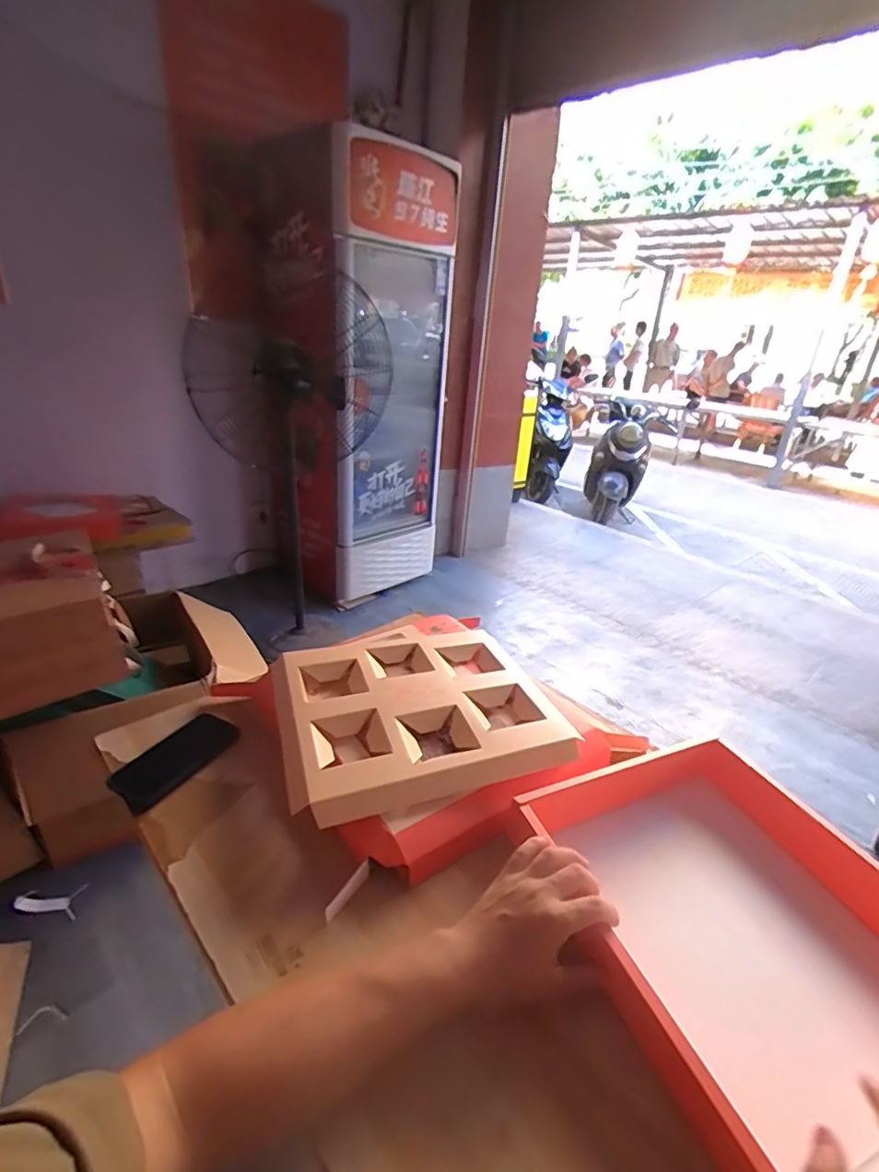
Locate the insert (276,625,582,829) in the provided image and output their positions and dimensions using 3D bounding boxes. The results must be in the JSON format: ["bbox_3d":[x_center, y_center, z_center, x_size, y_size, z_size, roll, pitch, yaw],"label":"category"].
[{"bbox_3d":[-0.040,0.157,0.772,0.365,0.033,0.351,-5,27,-20],"label":"insert"}]

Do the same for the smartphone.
[{"bbox_3d":[-0.339,0.222,0.707,0.071,0.009,0.155,30,37,18],"label":"smartphone"}]

